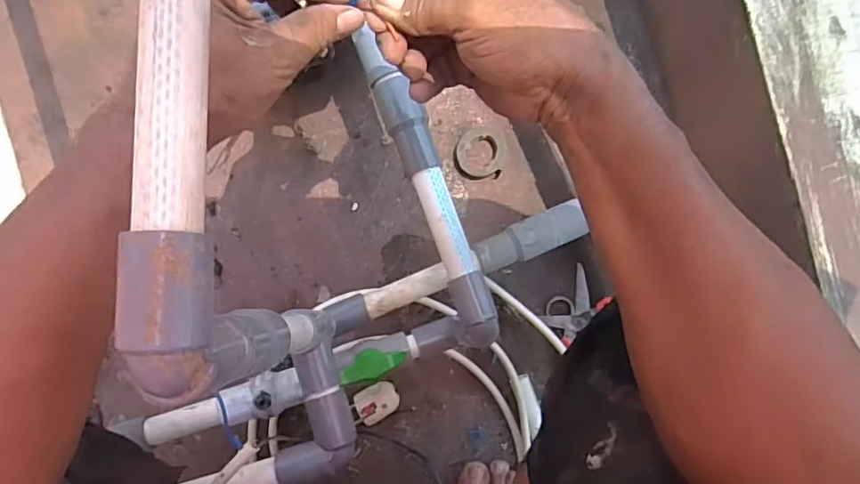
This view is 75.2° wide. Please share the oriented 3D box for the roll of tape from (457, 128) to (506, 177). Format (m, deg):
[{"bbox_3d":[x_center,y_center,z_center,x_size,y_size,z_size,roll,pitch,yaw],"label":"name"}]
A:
[{"bbox_3d":[0.058,-0.103,0.642,0.053,0.021,0.055,0,86,-4],"label":"roll of tape"}]

